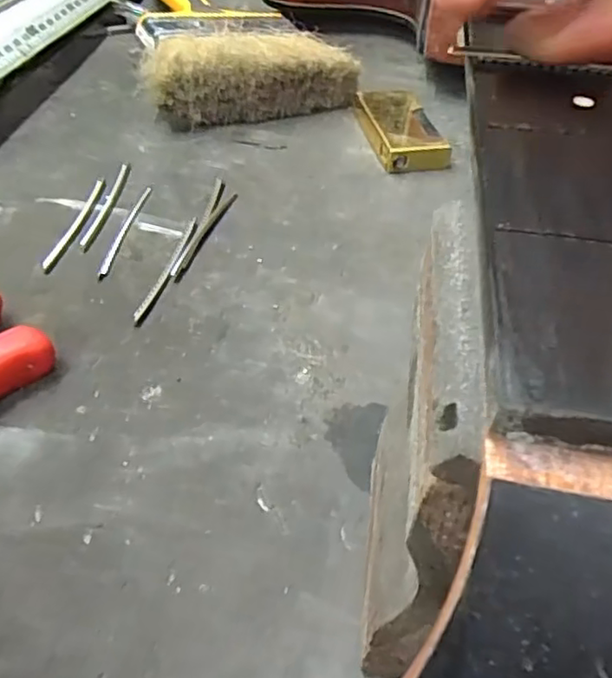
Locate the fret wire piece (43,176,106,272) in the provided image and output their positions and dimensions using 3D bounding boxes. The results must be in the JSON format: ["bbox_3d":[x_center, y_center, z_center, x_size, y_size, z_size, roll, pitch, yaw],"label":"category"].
[{"bbox_3d":[-0.103,-0.055,0.288,0.007,0.004,0.071,7,45,4],"label":"fret wire piece"}]

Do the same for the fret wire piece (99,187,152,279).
[{"bbox_3d":[-0.081,-0.051,0.285,0.004,0.004,0.067,7,45,3],"label":"fret wire piece"}]

